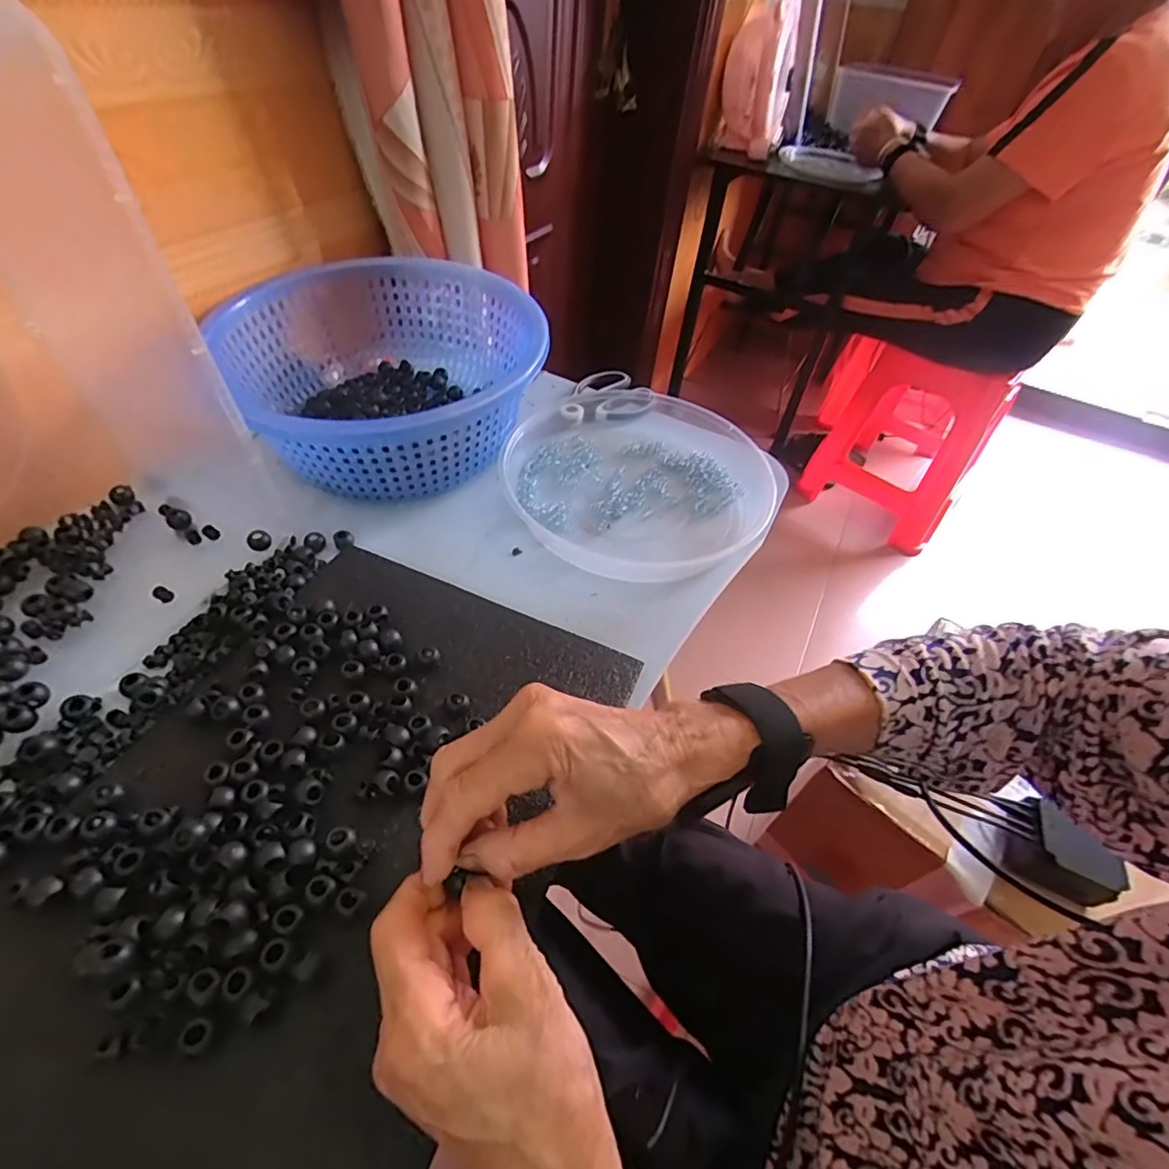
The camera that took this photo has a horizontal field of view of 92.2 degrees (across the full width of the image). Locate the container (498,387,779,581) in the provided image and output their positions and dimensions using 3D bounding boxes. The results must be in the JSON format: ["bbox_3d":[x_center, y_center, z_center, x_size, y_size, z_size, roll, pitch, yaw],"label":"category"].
[{"bbox_3d":[0.048,-0.100,0.503,0.232,0.038,0.218,3,48,-4],"label":"container"}]

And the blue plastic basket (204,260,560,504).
[{"bbox_3d":[-0.169,-0.184,0.500,0.247,0.109,0.261,3,48,-4],"label":"blue plastic basket"}]

